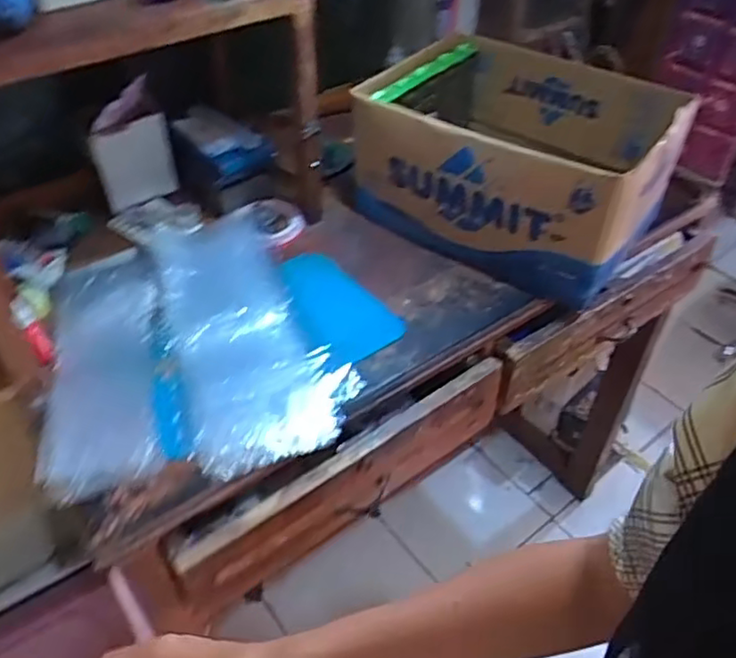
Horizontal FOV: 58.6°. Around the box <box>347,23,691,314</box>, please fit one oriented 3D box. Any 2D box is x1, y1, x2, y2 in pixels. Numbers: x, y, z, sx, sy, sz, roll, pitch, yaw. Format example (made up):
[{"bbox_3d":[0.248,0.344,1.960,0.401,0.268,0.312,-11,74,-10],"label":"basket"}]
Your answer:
[{"bbox_3d":[0.190,-0.233,0.873,0.373,0.174,0.285,29,51,26],"label":"box"}]

